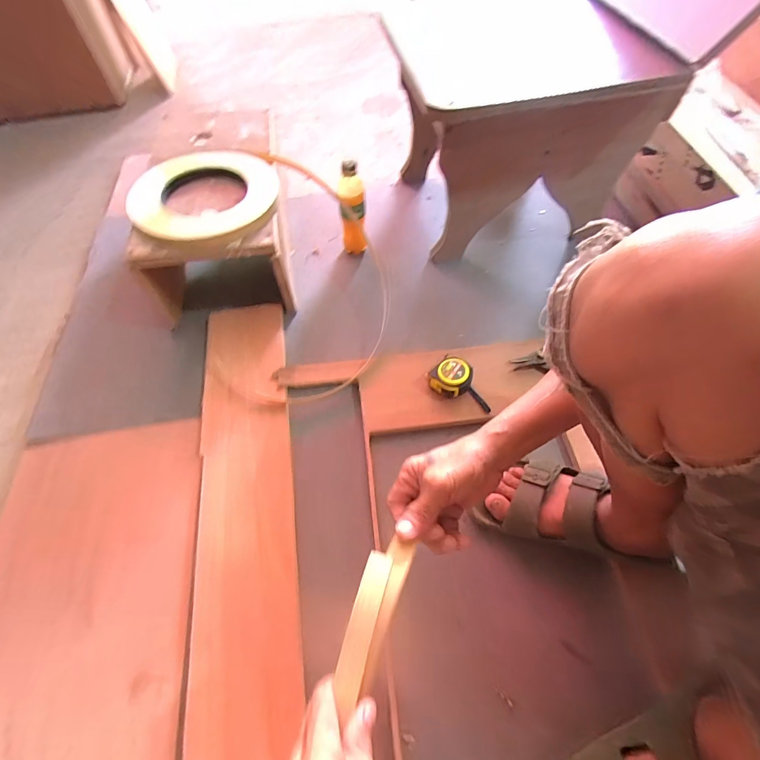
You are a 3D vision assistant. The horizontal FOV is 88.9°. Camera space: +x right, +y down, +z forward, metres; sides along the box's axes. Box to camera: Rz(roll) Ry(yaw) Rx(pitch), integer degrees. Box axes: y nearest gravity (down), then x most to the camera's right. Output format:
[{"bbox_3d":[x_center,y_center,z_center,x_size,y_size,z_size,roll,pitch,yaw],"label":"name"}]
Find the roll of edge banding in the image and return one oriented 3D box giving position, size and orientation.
[{"bbox_3d":[-0.311,-0.343,0.698,0.244,0.023,0.283,-9,58,-4],"label":"roll of edge banding"}]

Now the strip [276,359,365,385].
[{"bbox_3d":[-0.103,-0.014,0.683,0.151,0.013,0.037,-4,58,0],"label":"strip"}]

